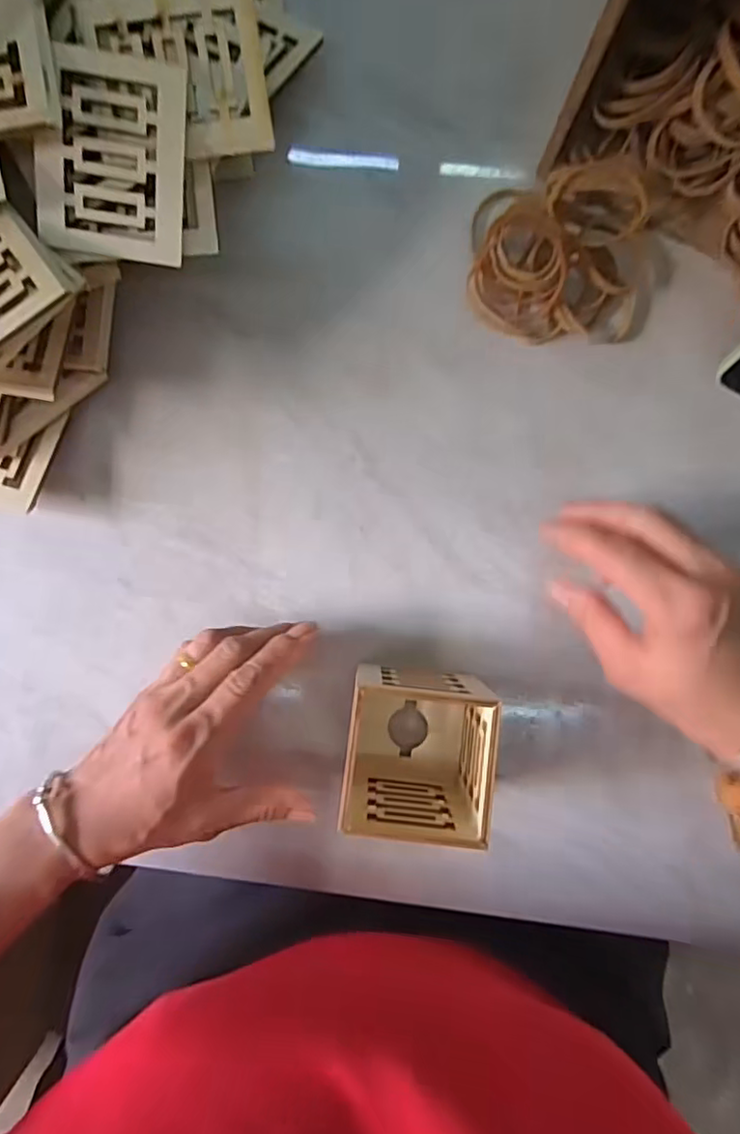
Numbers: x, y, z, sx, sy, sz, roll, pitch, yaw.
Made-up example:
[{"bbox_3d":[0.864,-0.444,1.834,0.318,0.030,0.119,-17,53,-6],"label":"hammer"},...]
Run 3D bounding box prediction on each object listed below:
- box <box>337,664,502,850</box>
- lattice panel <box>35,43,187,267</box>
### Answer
[{"bbox_3d":[0.022,0.092,0.309,0.065,0.080,0.066,7,88,0],"label":"box"},{"bbox_3d":[-0.119,-0.189,0.274,0.065,0.009,0.081,7,107,-5],"label":"lattice panel"}]

